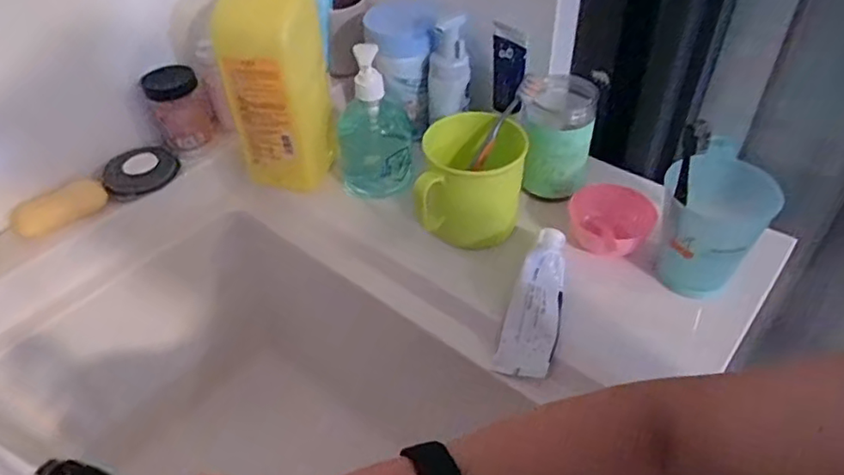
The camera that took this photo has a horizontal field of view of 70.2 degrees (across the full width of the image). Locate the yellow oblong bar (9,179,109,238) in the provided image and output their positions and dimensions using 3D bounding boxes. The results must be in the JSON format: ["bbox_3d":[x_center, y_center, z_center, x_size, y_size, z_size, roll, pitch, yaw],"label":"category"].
[{"bbox_3d":[-0.385,-0.033,0.638,0.092,0.027,0.029,-28,49,-24],"label":"yellow oblong bar"}]

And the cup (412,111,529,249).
[{"bbox_3d":[0.053,-0.060,0.616,0.099,0.114,0.092,-1,44,1],"label":"cup"}]

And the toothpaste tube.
[{"bbox_3d":[0.109,0.058,0.566,0.049,0.015,0.152,12,61,15],"label":"toothpaste tube"}]

